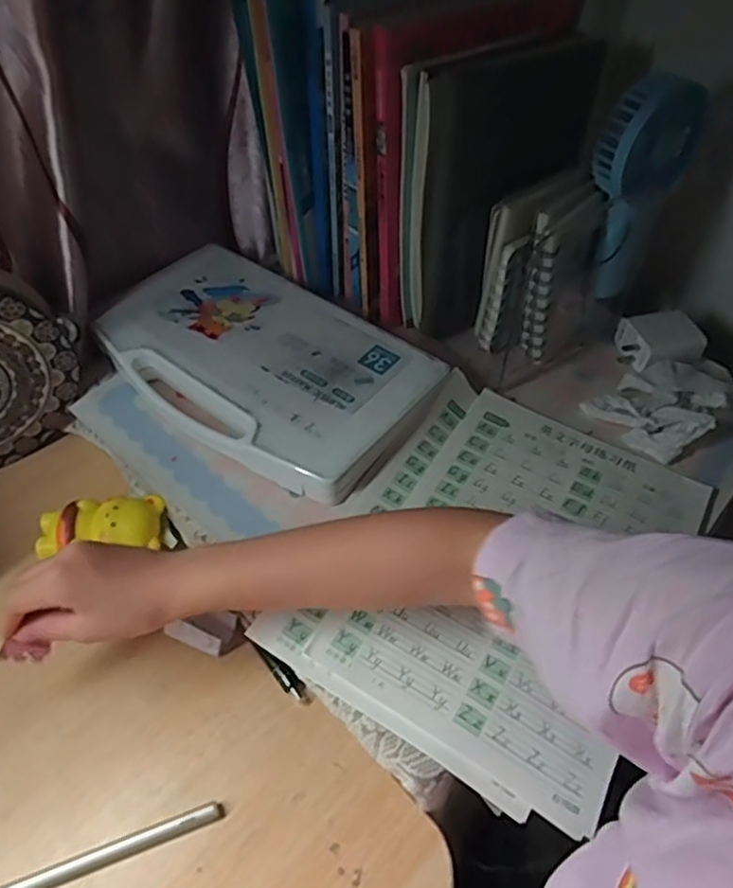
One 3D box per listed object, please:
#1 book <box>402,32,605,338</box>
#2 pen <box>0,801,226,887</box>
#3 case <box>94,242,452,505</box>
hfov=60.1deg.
[{"bbox_3d":[0.101,-0.196,0.508,0.152,0.209,0.028,-20,49,-19],"label":"book"},{"bbox_3d":[-0.155,0.234,0.354,0.149,0.006,0.011,-15,52,-12],"label":"pen"},{"bbox_3d":[-0.091,-0.070,0.525,0.278,0.030,0.171,33,58,25],"label":"case"}]

